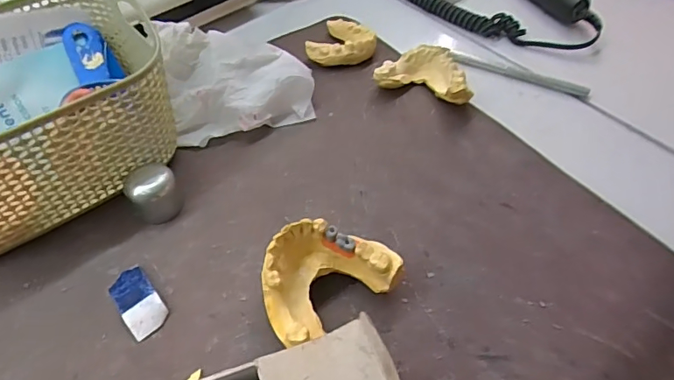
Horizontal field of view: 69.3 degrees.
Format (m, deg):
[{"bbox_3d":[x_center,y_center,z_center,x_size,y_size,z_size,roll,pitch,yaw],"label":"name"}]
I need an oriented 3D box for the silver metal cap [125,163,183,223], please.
[{"bbox_3d":[-0.112,-0.001,0.298,0.028,0.027,0.031,-22,57,-20],"label":"silver metal cap"}]

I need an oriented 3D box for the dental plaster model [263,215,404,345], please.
[{"bbox_3d":[-0.008,0.045,0.261,0.070,0.038,0.049,-28,59,-23],"label":"dental plaster model"}]

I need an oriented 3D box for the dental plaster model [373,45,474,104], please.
[{"bbox_3d":[0.070,-0.089,0.377,0.071,0.029,0.047,20,53,11],"label":"dental plaster model"}]

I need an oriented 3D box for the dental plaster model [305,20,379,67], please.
[{"bbox_3d":[0.007,-0.123,0.409,0.050,0.021,0.057,23,54,13],"label":"dental plaster model"}]

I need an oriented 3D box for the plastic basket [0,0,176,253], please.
[{"bbox_3d":[-0.187,-0.042,0.291,0.156,0.083,0.116,-32,61,-25],"label":"plastic basket"}]

